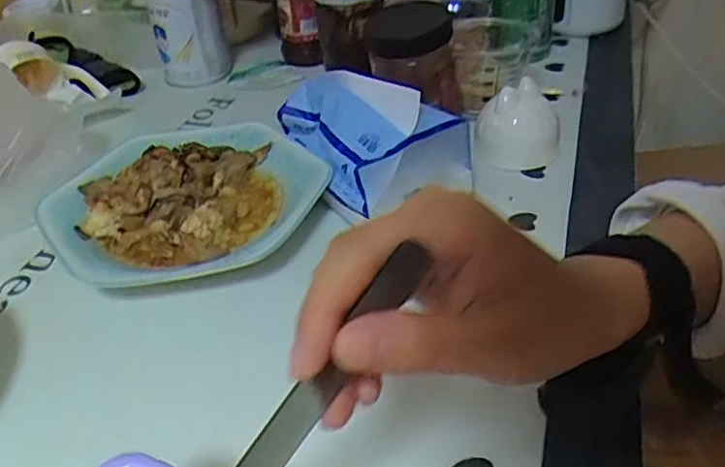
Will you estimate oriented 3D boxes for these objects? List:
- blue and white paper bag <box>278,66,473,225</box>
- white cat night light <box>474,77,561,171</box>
[{"bbox_3d":[0.000,-0.079,0.481,0.096,0.079,0.141,-27,42,-26],"label":"blue and white paper bag"},{"bbox_3d":[0.129,-0.097,0.525,0.067,0.048,0.071,6,39,15],"label":"white cat night light"}]

